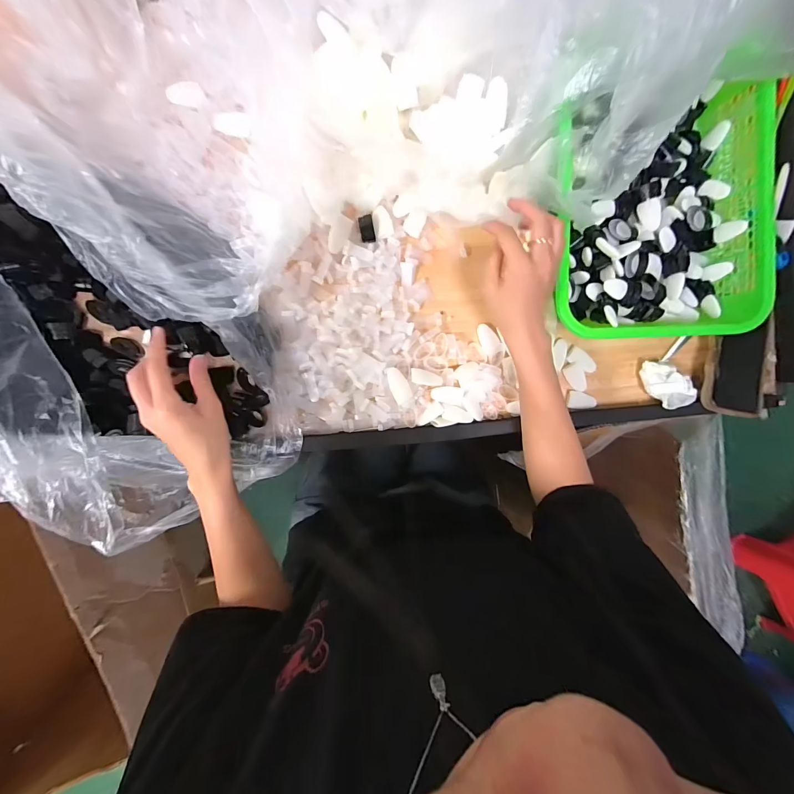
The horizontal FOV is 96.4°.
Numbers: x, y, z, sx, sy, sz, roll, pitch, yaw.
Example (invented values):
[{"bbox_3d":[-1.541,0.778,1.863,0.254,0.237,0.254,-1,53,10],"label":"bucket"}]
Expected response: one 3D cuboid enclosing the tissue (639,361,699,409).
[{"bbox_3d":[0.380,-0.020,0.497,0.053,0.034,0.067,-31,96,-3],"label":"tissue"}]

